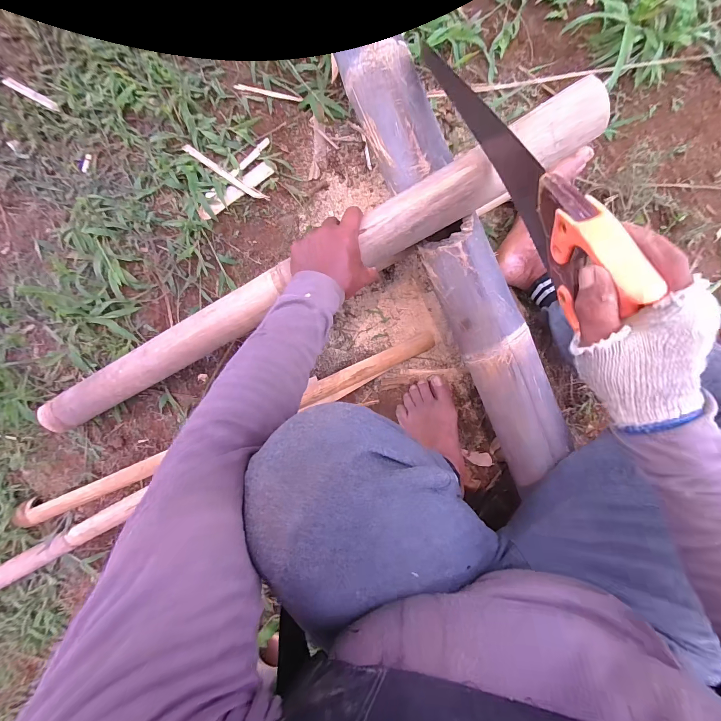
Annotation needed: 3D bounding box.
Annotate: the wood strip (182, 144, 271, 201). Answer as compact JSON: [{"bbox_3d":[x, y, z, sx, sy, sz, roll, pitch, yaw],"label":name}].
[{"bbox_3d":[-0.245,-0.336,0.587,0.176,0.008,0.017,33,94,3],"label":"wood strip"}]

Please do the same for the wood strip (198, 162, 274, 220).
[{"bbox_3d":[-0.224,-0.304,0.590,0.153,0.007,0.027,-39,98,-4],"label":"wood strip"}]

